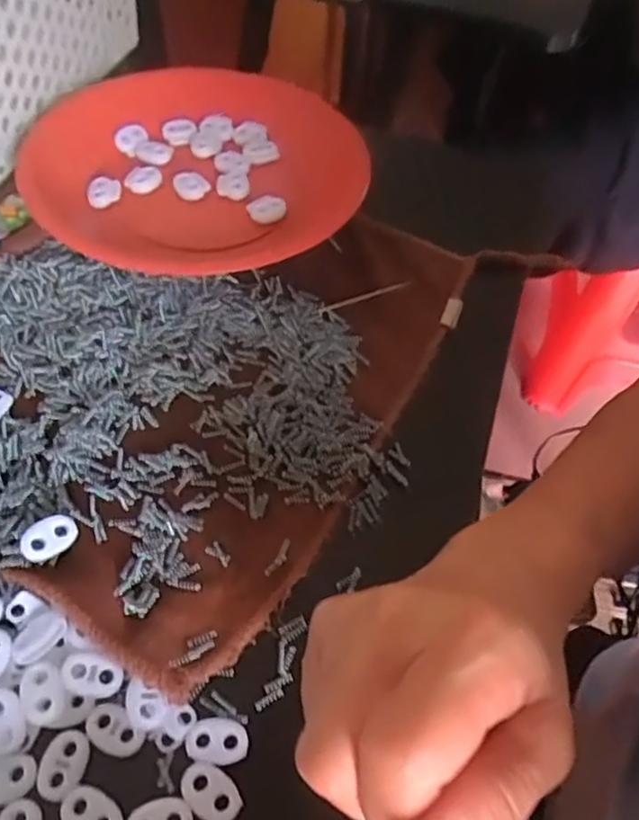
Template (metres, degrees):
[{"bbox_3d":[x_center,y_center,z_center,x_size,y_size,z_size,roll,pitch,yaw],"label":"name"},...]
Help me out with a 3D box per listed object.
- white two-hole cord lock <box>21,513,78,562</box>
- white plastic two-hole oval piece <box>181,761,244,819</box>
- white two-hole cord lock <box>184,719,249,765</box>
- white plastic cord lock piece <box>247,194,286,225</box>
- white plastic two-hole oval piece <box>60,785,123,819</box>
[{"bbox_3d":[-0.113,0.053,0.286,0.023,0.004,0.016,-21,76,-26],"label":"white two-hole cord lock"},{"bbox_3d":[-0.039,0.136,0.244,0.023,0.004,0.016,40,63,21],"label":"white plastic two-hole oval piece"},{"bbox_3d":[-0.038,0.123,0.254,0.023,0.004,0.015,3,56,-2],"label":"white two-hole cord lock"},{"bbox_3d":[-0.030,-0.119,0.402,0.024,0.009,0.013,-9,57,-9],"label":"white plastic cord lock piece"},{"bbox_3d":[-0.080,0.142,0.239,0.023,0.004,0.016,24,58,12],"label":"white plastic two-hole oval piece"}]

